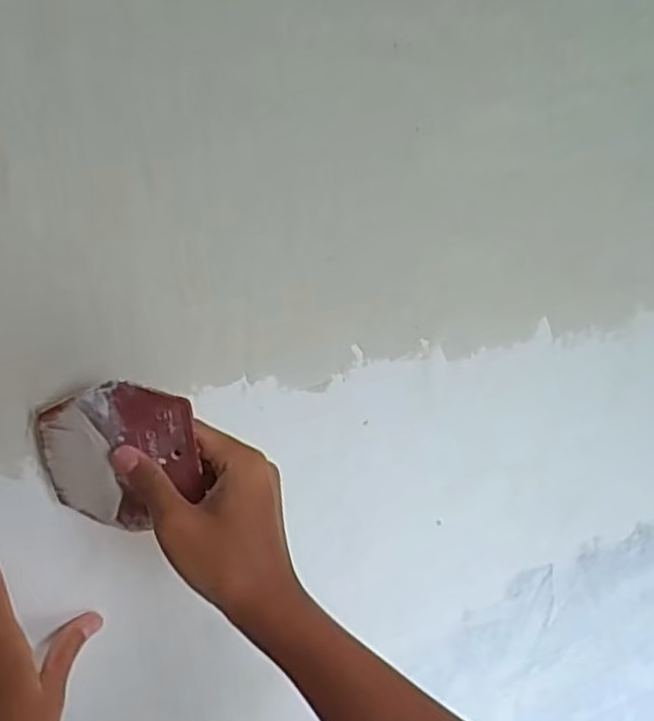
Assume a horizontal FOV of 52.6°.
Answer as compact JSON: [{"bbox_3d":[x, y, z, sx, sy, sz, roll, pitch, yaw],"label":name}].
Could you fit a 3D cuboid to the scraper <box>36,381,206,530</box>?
[{"bbox_3d":[-0.124,0.058,0.402,0.096,0.091,0.009,3,17,7],"label":"scraper"}]

